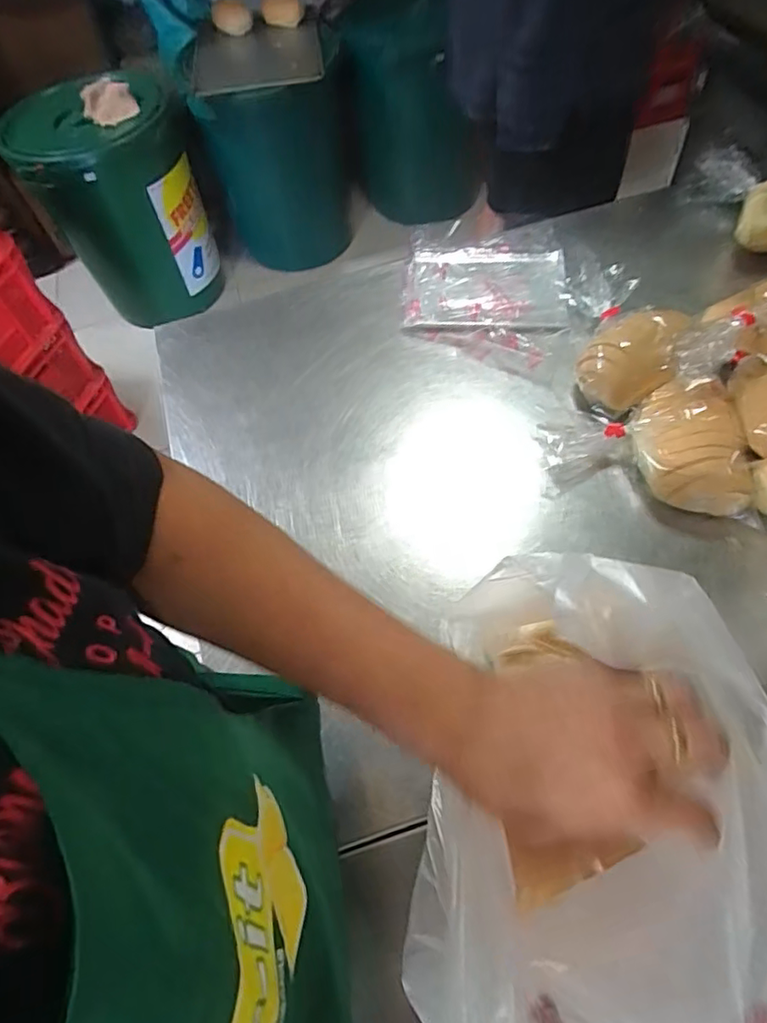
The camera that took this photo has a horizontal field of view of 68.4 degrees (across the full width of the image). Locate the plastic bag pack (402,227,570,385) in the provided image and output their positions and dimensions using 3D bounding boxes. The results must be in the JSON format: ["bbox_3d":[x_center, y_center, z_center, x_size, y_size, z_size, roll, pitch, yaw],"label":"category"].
[{"bbox_3d":[0.121,-0.259,0.673,0.191,0.039,0.248,2,60,7],"label":"plastic bag pack"}]

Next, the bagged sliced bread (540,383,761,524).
[{"bbox_3d":[0.243,-0.057,0.517,0.178,0.072,0.098,7,61,9],"label":"bagged sliced bread"}]

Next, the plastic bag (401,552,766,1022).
[{"bbox_3d":[0.107,0.130,0.251,0.169,0.057,0.219,6,54,9],"label":"plastic bag"}]

